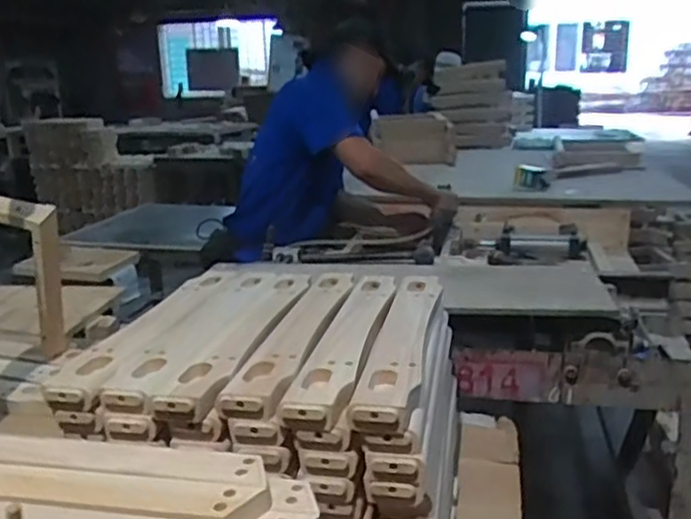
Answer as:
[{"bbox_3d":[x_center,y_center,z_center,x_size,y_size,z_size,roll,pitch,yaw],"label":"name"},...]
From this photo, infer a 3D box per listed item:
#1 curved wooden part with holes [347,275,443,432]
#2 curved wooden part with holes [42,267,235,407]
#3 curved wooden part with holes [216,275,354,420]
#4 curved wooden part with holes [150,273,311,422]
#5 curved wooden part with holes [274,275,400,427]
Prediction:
[{"bbox_3d":[0.084,0.095,0.906,0.065,0.033,0.472,2,16,12],"label":"curved wooden part with holes"},{"bbox_3d":[-0.269,0.082,0.996,0.085,0.034,0.487,2,16,15],"label":"curved wooden part with holes"},{"bbox_3d":[-0.061,0.090,0.951,0.077,0.030,0.476,1,16,10],"label":"curved wooden part with holes"},{"bbox_3d":[-0.138,0.090,0.967,0.079,0.027,0.493,1,16,11],"label":"curved wooden part with holes"},{"bbox_3d":[0.010,0.094,0.928,0.070,0.030,0.480,2,16,11],"label":"curved wooden part with holes"}]

